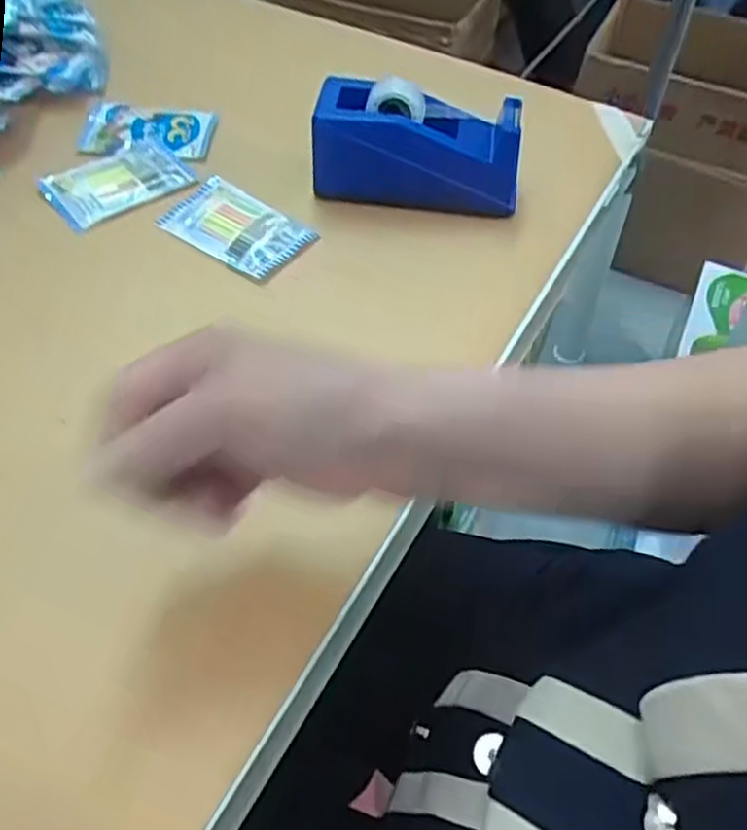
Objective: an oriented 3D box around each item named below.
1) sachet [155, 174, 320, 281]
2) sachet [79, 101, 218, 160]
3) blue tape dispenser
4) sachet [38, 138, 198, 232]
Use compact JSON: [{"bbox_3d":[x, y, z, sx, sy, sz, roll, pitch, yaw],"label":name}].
[{"bbox_3d":[-0.098,-0.135,0.537,0.100,0.016,0.060,29,57,21],"label":"sachet"},{"bbox_3d":[-0.183,-0.230,0.603,0.104,0.007,0.062,7,52,5],"label":"sachet"},{"bbox_3d":[0.033,-0.194,0.547,0.148,0.076,0.054,10,52,7],"label":"blue tape dispenser"},{"bbox_3d":[-0.196,-0.179,0.567,0.098,0.018,0.065,-32,58,-23],"label":"sachet"}]

